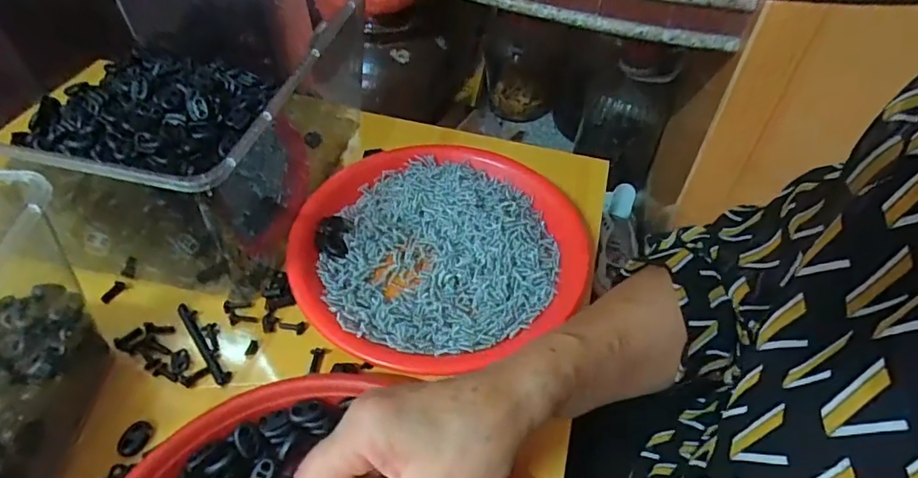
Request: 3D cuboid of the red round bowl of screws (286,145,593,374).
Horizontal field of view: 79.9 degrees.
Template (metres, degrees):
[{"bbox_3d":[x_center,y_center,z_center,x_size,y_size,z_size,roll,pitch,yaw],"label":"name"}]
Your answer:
[{"bbox_3d":[-0.013,0.004,0.433,0.219,0.026,0.222,1,49,-1],"label":"red round bowl of screws"}]

